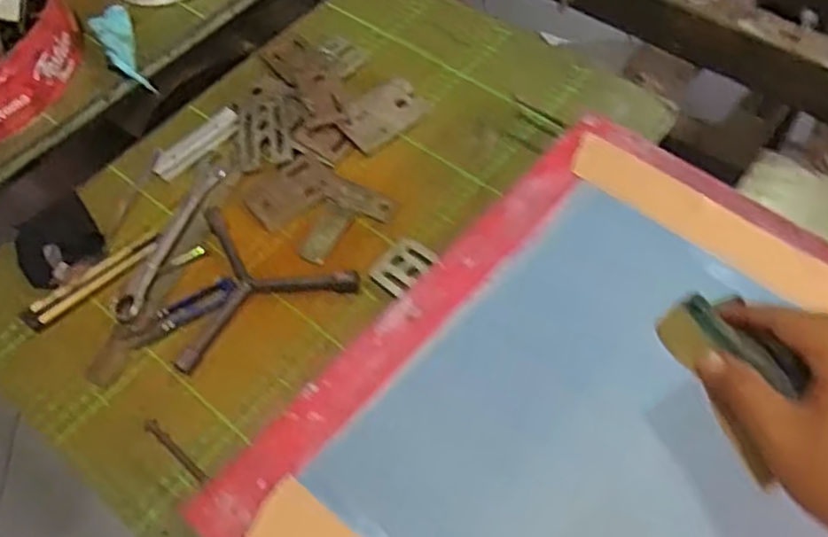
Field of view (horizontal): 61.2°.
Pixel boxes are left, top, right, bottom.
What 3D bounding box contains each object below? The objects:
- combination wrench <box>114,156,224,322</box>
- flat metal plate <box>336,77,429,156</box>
[{"bbox_3d":[-0.217,-0.031,0.629,0.029,0.009,0.177,13,59,12],"label":"combination wrench"},{"bbox_3d":[-0.031,-0.152,0.687,0.089,0.004,0.059,-39,70,-21],"label":"flat metal plate"}]

